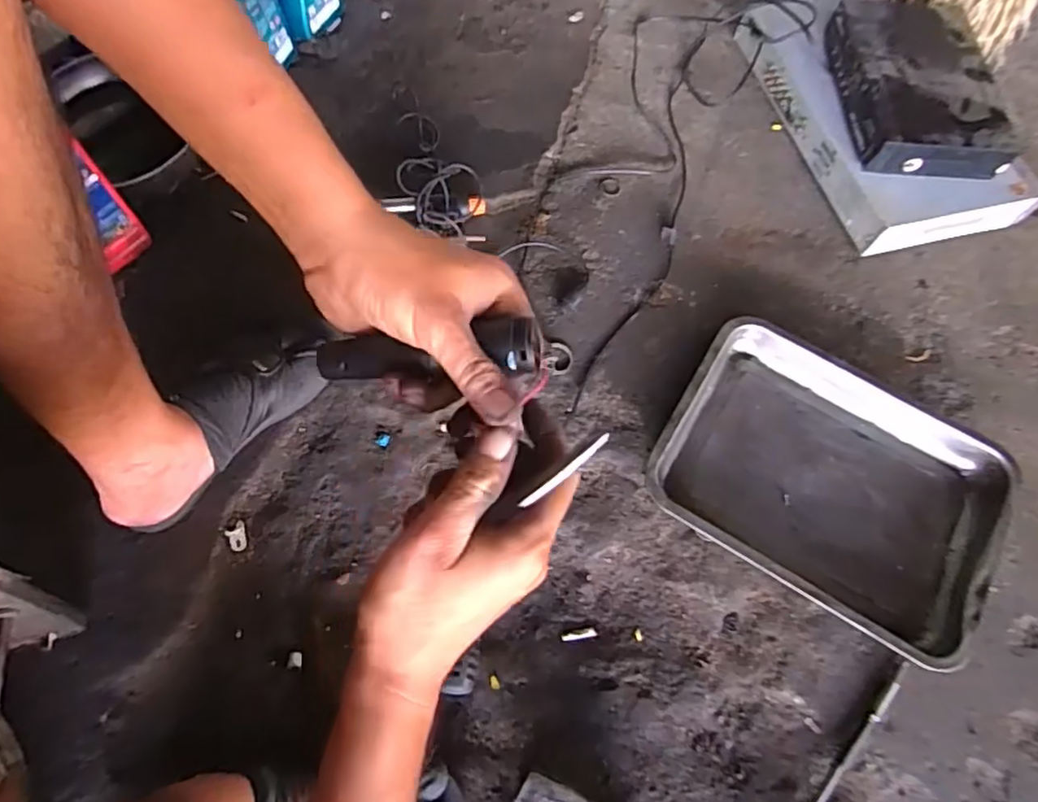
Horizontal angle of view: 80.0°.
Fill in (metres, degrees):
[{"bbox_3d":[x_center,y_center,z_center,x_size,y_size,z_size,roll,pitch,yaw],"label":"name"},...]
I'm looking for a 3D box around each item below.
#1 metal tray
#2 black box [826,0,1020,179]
[{"bbox_3d":[0.335,0.083,0.678,0.352,0.042,0.270,30,69,10],"label":"metal tray"},{"bbox_3d":[0.533,-0.430,0.837,0.189,0.049,0.275,1,66,-2],"label":"black box"}]

